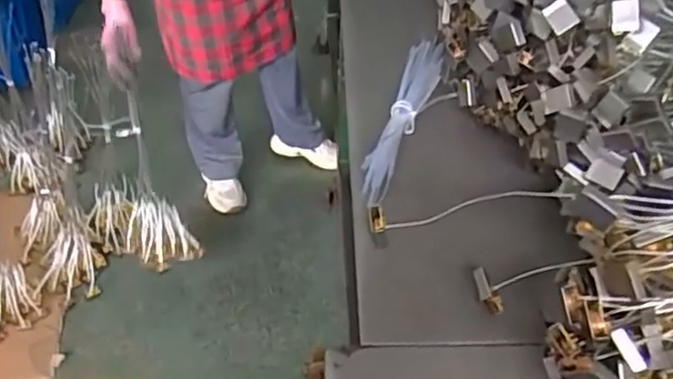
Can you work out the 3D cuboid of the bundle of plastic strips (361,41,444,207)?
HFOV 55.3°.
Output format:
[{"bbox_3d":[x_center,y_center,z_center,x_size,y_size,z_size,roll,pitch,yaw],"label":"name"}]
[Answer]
[{"bbox_3d":[0.102,-0.114,0.881,0.066,0.042,0.399,11,42,11],"label":"bundle of plastic strips"}]

